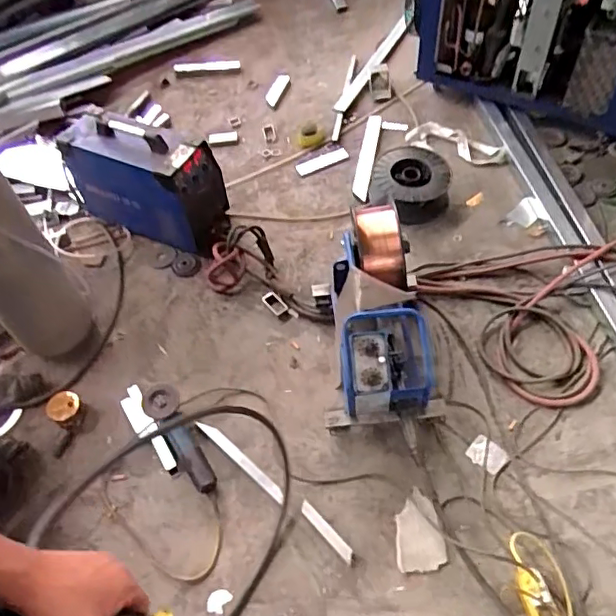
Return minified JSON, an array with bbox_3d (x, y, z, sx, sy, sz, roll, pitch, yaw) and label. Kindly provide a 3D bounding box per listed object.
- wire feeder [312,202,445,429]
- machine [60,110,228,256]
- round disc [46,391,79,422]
[{"bbox_3d":[0.179,0.044,1.378,0.302,0.371,0.464,-5,54,1],"label":"wire feeder"},{"bbox_3d":[-0.485,-0.385,1.713,0.538,0.341,0.176,23,59,19],"label":"machine"},{"bbox_3d":[-0.638,0.256,1.462,0.092,0.025,0.071,-17,88,5],"label":"round disc"}]

